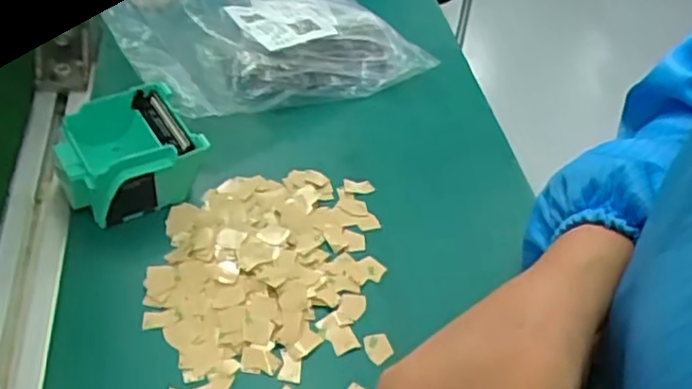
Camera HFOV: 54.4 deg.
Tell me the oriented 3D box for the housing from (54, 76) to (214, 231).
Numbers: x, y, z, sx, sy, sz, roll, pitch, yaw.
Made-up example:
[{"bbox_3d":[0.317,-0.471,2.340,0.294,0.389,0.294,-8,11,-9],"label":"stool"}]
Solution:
[{"bbox_3d":[-0.135,-0.027,0.413,0.079,0.036,0.077,-23,53,-27],"label":"housing"}]

